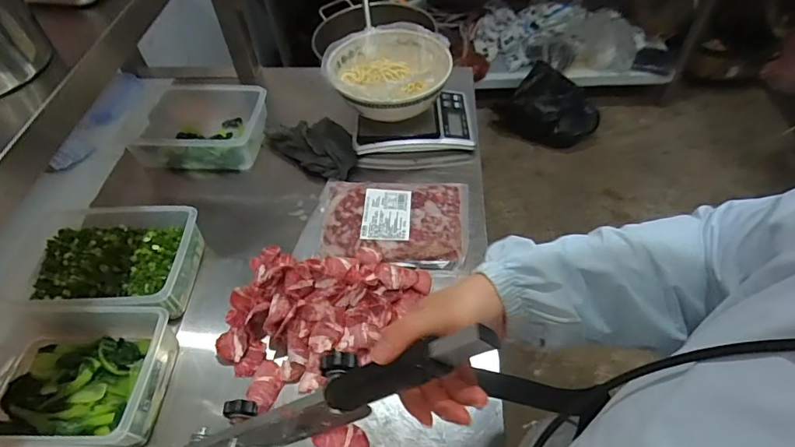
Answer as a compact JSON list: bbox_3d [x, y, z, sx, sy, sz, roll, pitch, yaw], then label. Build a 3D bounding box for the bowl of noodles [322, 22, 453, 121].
[{"bbox_3d":[-0.015,-0.245,0.764,0.199,0.081,0.200,-2,52,2],"label":"bowl of noodles"}]

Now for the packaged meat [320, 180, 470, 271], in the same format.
[{"bbox_3d":[-0.004,-0.009,0.693,0.216,0.024,0.156,1,52,4],"label":"packaged meat"}]

